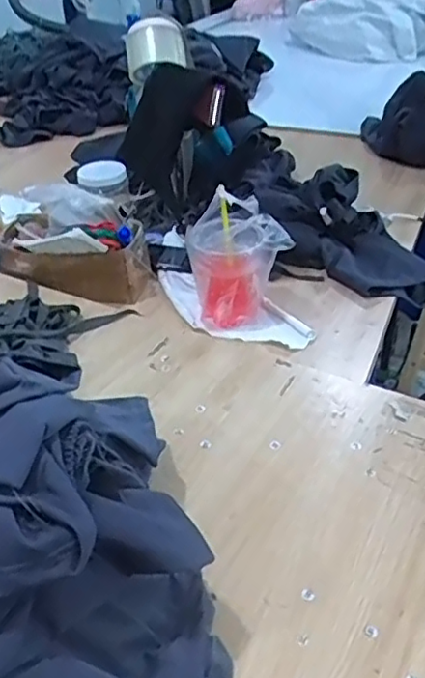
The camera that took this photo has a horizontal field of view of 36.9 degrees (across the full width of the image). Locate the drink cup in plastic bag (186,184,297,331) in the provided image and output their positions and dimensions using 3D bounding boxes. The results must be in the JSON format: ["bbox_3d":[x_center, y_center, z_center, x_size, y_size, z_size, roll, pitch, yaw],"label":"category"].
[{"bbox_3d":[0.035,-0.113,0.966,0.118,0.178,0.114,-22,41,-26],"label":"drink cup in plastic bag"}]

